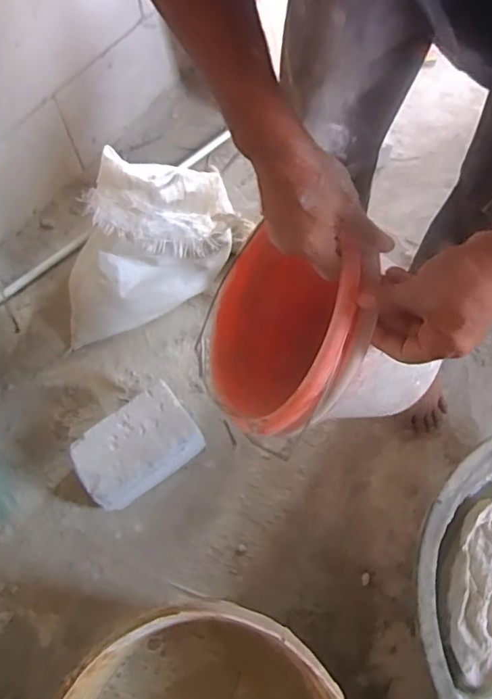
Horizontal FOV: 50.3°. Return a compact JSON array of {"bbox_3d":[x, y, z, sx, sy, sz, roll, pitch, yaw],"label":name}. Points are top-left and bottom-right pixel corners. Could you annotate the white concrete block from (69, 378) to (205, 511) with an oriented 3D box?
[{"bbox_3d":[-0.180,0.168,0.879,0.191,0.096,0.126,-38,68,-15],"label":"white concrete block"}]

